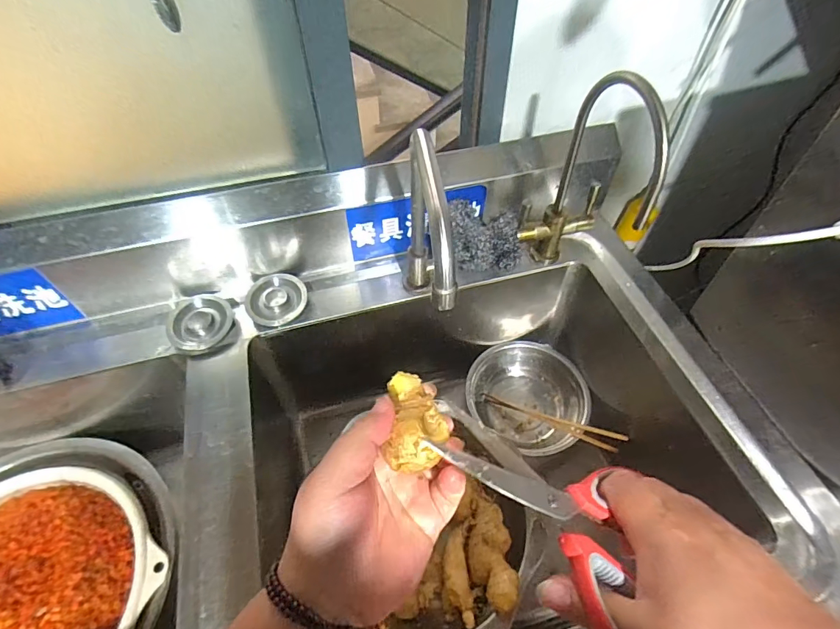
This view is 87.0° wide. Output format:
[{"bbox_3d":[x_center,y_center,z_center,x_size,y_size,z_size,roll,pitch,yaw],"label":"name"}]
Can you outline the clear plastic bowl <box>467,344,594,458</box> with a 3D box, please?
[{"bbox_3d":[0.186,0.142,0.769,0.199,0.088,0.179,34,59,24],"label":"clear plastic bowl"}]

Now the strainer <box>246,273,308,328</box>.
[{"bbox_3d":[-0.199,-0.020,0.615,0.078,0.026,0.075,10,75,-3],"label":"strainer"}]

